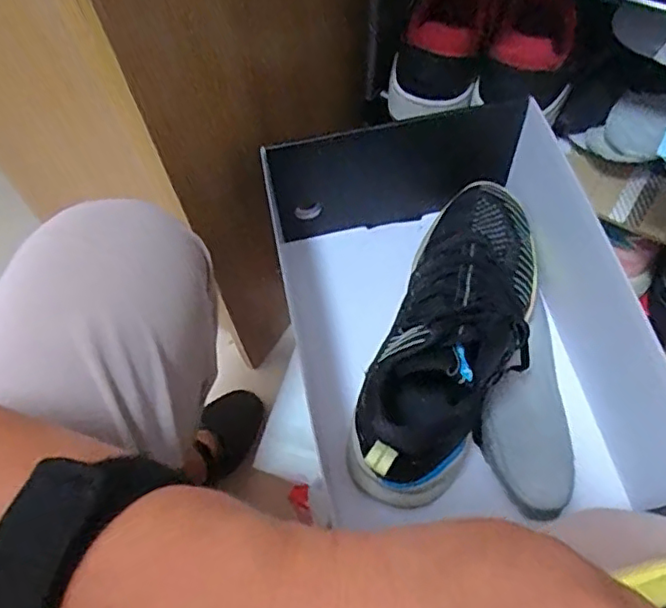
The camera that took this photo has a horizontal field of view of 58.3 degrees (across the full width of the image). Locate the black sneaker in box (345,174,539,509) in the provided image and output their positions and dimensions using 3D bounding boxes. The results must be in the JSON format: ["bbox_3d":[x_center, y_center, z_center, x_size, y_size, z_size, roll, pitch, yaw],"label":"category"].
[{"bbox_3d":[0.104,0.000,0.467,0.102,0.088,0.266,18,62,13],"label":"black sneaker in box"}]

